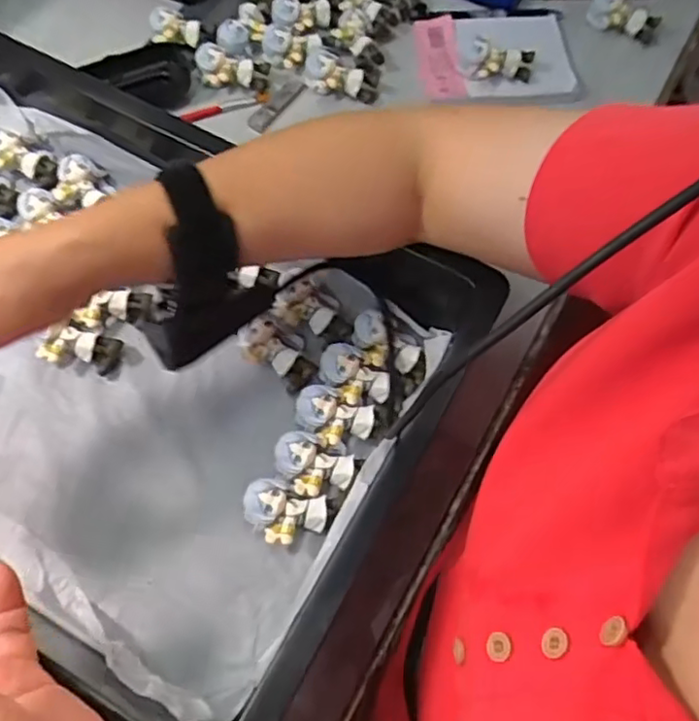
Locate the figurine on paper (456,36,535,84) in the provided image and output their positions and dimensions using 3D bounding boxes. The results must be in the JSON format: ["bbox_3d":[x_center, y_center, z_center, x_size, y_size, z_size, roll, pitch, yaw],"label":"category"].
[{"bbox_3d":[0.124,-0.255,0.543,0.062,0.025,0.031,13,66,3],"label":"figurine on paper"}]

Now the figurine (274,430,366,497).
[{"bbox_3d":[-0.021,0.068,0.414,0.054,0.024,0.038,8,66,1],"label":"figurine"}]

